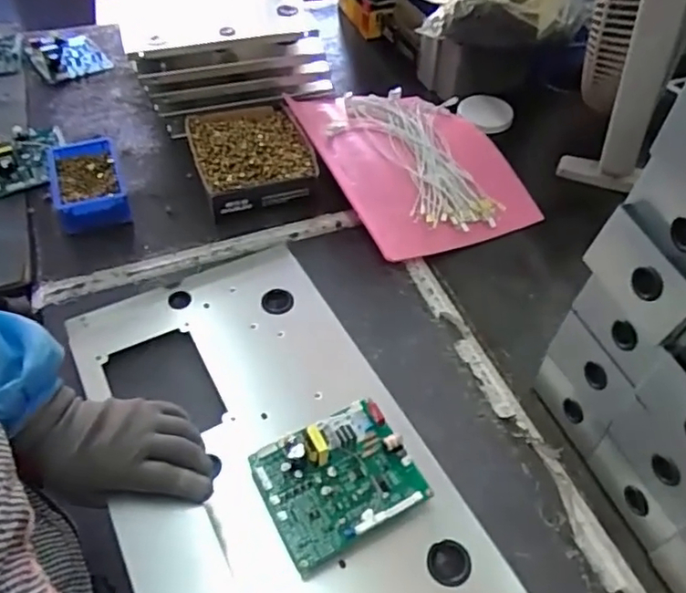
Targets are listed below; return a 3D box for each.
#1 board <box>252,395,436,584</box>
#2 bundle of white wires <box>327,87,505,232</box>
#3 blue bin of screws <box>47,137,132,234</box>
[{"bbox_3d":[-0.005,0.175,0.591,0.145,0.033,0.122,-24,54,-20],"label":"board"},{"bbox_3d":[0.104,-0.230,0.932,0.241,0.044,0.319,1,46,-7],"label":"bundle of white wires"},{"bbox_3d":[-0.402,-0.177,0.935,0.105,0.050,0.168,-18,52,-15],"label":"blue bin of screws"}]

